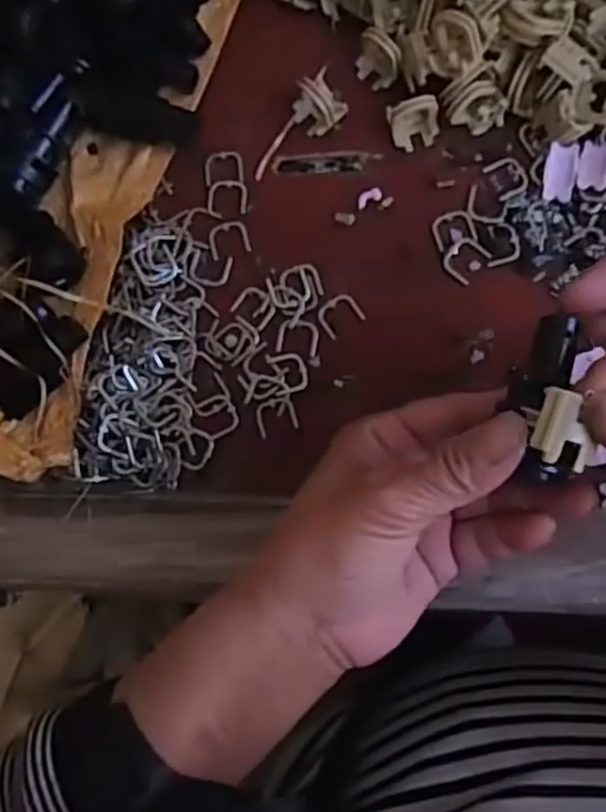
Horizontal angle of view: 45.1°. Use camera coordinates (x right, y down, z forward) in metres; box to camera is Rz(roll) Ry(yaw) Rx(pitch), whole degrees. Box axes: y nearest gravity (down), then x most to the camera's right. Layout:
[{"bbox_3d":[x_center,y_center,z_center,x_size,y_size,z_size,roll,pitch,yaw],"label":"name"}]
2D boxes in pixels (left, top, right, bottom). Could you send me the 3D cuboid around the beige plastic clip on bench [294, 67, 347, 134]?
[{"bbox_3d":[0.006,-0.144,0.341,0.023,0.018,0.027,-31,82,3],"label":"beige plastic clip on bench"}]

